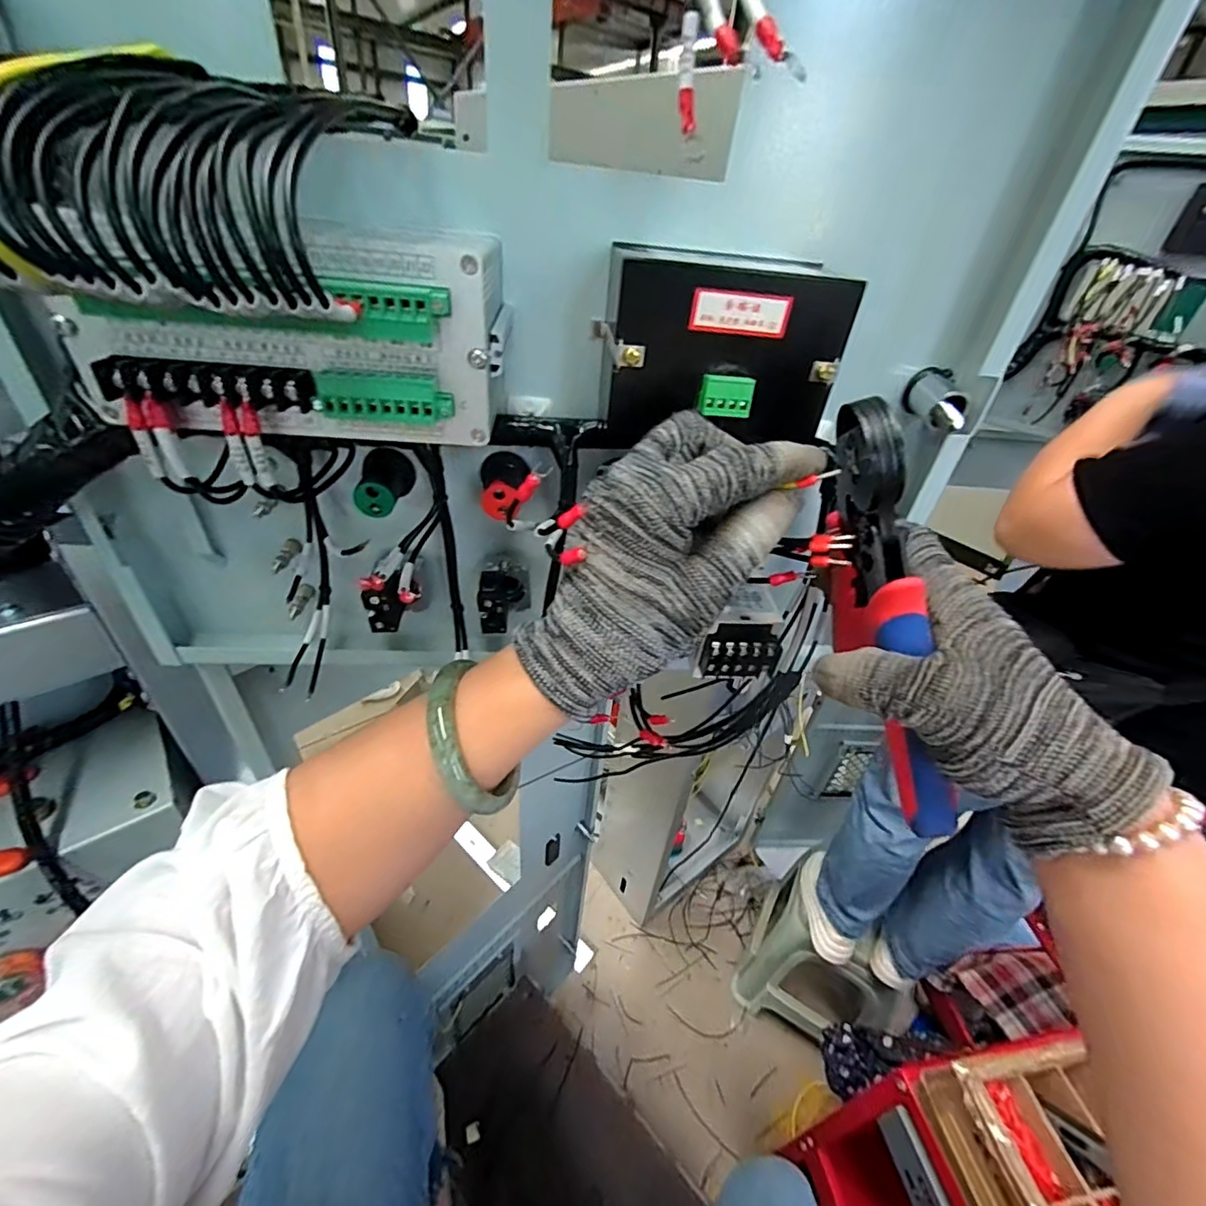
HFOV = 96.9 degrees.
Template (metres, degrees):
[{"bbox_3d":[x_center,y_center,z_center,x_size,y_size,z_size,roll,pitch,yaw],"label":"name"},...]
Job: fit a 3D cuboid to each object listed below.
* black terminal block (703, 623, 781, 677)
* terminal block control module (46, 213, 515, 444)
[{"bbox_3d":[0.080,0.028,0.310,0.043,0.031,0.013,4,37,-3],"label":"black terminal block"},{"bbox_3d":[-0.111,-0.093,0.190,0.149,0.071,0.027,-1,38,-10],"label":"terminal block control module"}]

